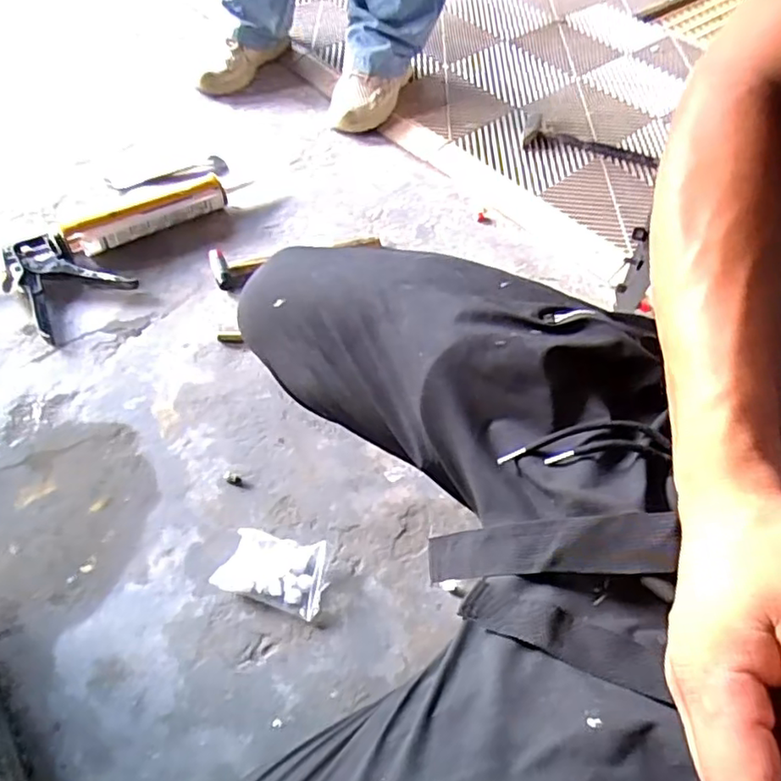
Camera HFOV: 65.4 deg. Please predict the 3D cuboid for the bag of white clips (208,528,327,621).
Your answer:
[{"bbox_3d":[-0.117,0.181,0.621,0.104,0.027,0.068,15,54,9],"label":"bag of white clips"}]

